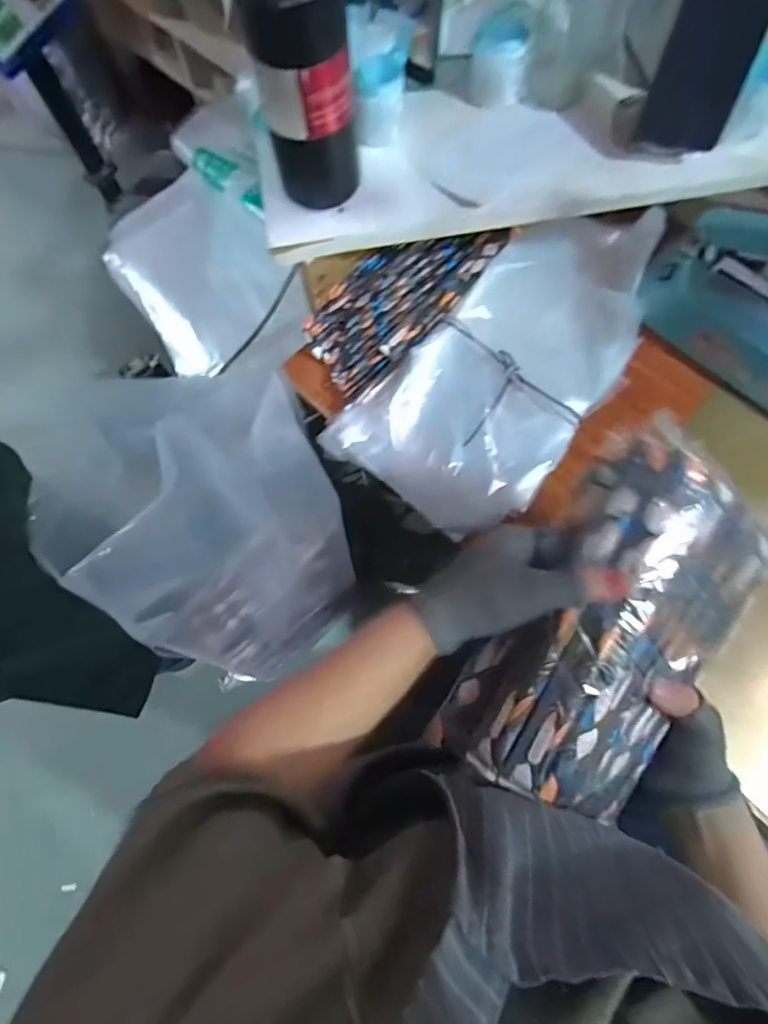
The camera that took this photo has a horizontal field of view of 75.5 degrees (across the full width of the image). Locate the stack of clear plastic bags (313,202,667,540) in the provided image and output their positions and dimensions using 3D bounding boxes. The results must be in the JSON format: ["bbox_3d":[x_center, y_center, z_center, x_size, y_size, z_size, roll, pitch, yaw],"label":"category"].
[{"bbox_3d":[0.154,-0.167,0.559,0.211,0.056,0.427,43,84,8],"label":"stack of clear plastic bags"}]

